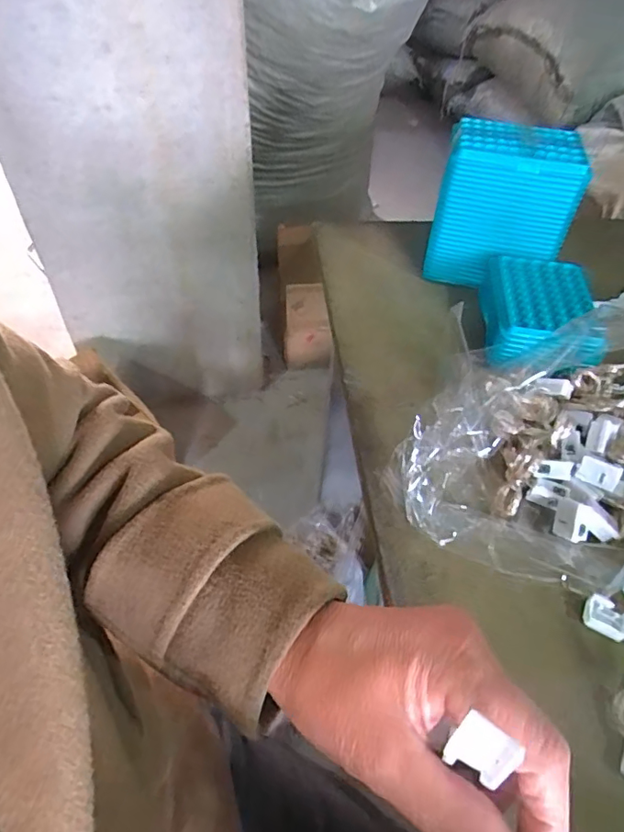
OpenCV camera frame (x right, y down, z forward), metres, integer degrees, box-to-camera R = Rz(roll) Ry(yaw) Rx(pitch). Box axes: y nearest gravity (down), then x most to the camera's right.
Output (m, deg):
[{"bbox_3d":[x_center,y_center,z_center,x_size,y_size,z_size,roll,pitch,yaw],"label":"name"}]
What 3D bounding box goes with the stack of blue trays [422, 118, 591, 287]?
[{"bbox_3d":[0.191,-0.202,0.519,0.127,0.144,0.067,14,50,10],"label":"stack of blue trays"}]

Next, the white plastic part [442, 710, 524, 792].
[{"bbox_3d":[0.058,0.114,0.176,0.020,0.029,0.008,25,37,22],"label":"white plastic part"}]

